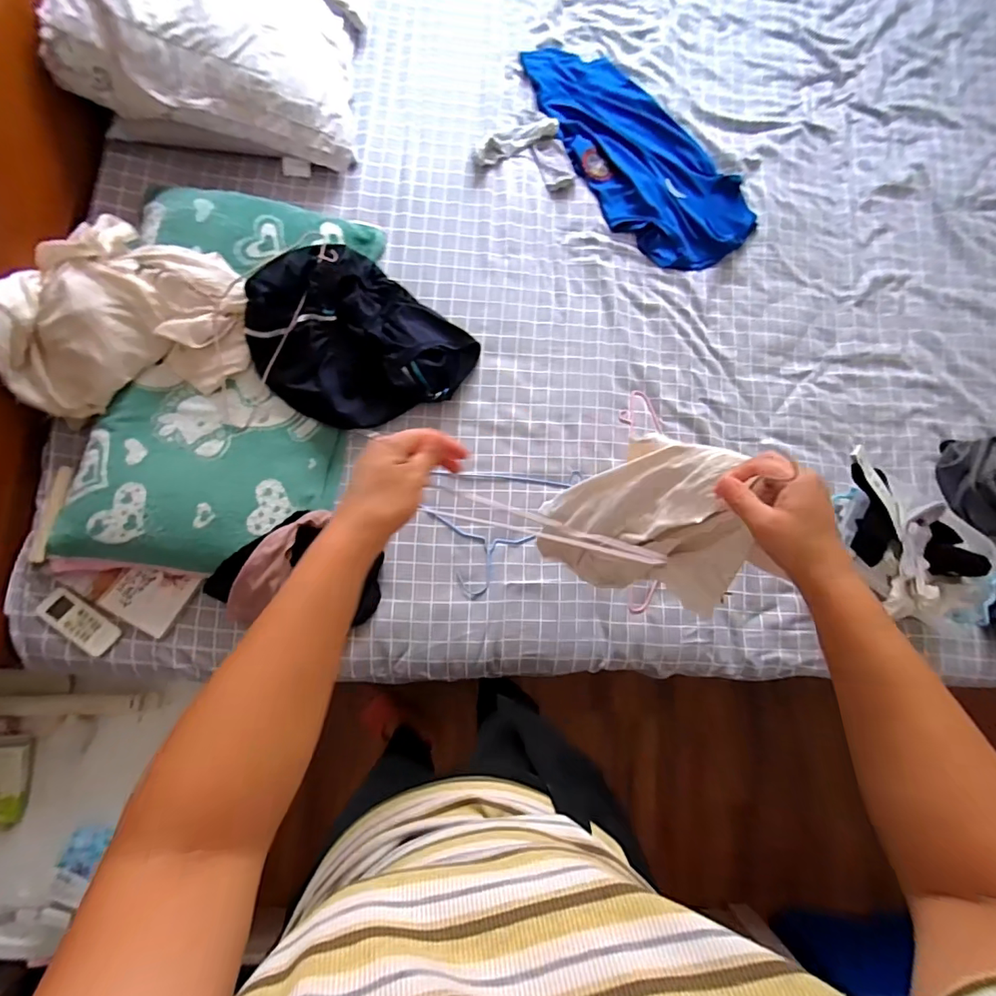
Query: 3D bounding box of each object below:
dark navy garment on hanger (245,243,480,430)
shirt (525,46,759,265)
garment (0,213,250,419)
[{"bbox_3d":[-0.243,-0.279,0.847,0.342,0.140,0.315,30,80,1],"label":"dark navy garment on hanger"},{"bbox_3d":[0.288,-0.757,1.026,0.275,0.030,0.610,-42,86,-9],"label":"shirt"},{"bbox_3d":[-0.610,-0.317,0.772,0.362,0.098,0.309,-7,82,-6],"label":"garment"}]

